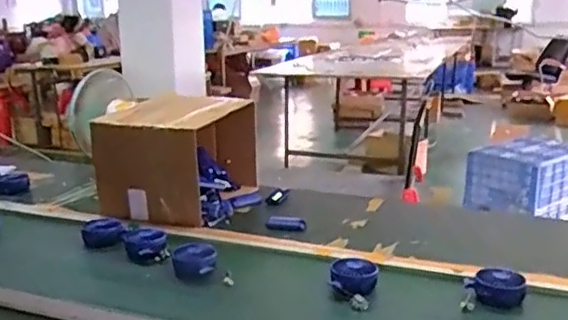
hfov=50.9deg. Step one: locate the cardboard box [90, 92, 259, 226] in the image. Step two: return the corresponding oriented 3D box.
[{"bbox_3d":[-0.277,-0.006,1.585,0.336,0.276,0.376,1,17,13],"label":"cardboard box"}]

